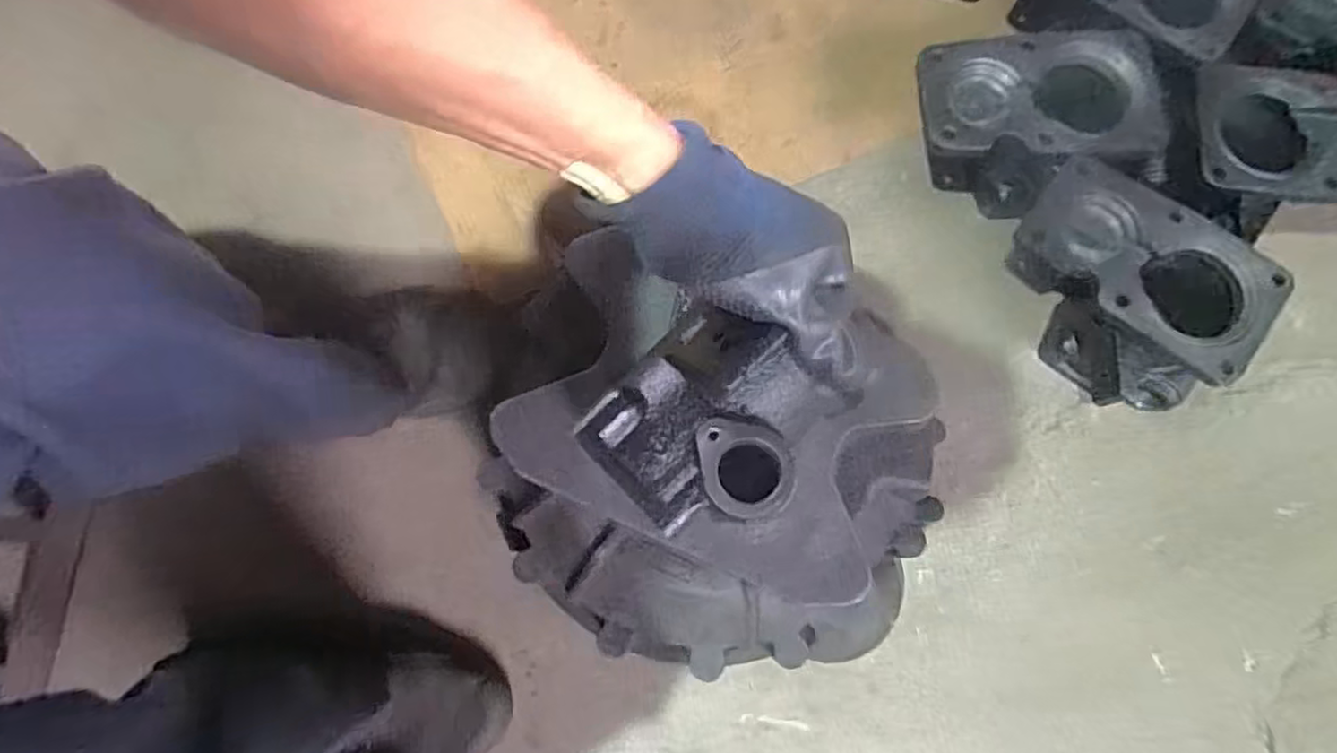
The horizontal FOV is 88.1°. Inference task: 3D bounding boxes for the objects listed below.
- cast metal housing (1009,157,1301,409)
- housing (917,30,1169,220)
[{"bbox_3d":[0.368,-0.071,0.582,0.185,0.134,0.119,37,80,8],"label":"cast metal housing"},{"bbox_3d":[0.303,-0.214,0.618,0.193,0.129,0.123,1,78,0],"label":"housing"}]

